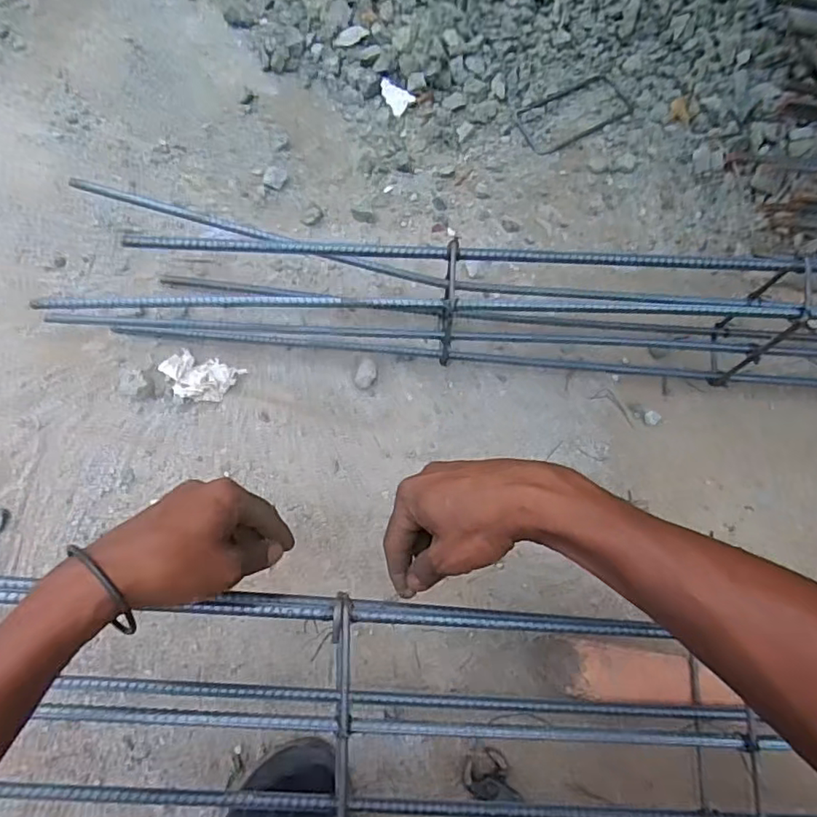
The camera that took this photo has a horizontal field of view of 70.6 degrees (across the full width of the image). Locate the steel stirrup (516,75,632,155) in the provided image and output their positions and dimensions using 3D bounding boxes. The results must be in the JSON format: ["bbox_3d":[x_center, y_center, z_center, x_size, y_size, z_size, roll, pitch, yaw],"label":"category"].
[{"bbox_3d":[0.205,-0.370,0.722,0.152,0.011,0.073,-29,76,-11],"label":"steel stirrup"}]

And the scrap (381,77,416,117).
[{"bbox_3d":[-0.017,-0.384,0.708,0.049,0.005,0.035,45,78,6],"label":"scrap"}]

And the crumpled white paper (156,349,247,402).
[{"bbox_3d":[-0.209,-0.031,0.575,0.072,0.014,0.046,14,72,2],"label":"crumpled white paper"}]

